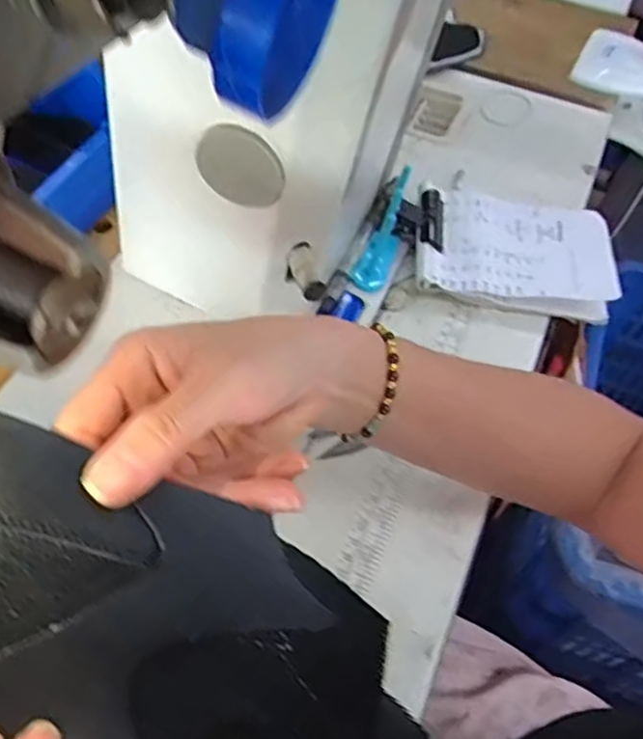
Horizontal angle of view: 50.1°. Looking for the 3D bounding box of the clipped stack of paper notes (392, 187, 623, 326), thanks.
[{"bbox_3d":[0.137,-0.094,0.517,0.154,0.026,0.103,9,54,1],"label":"clipped stack of paper notes"}]

